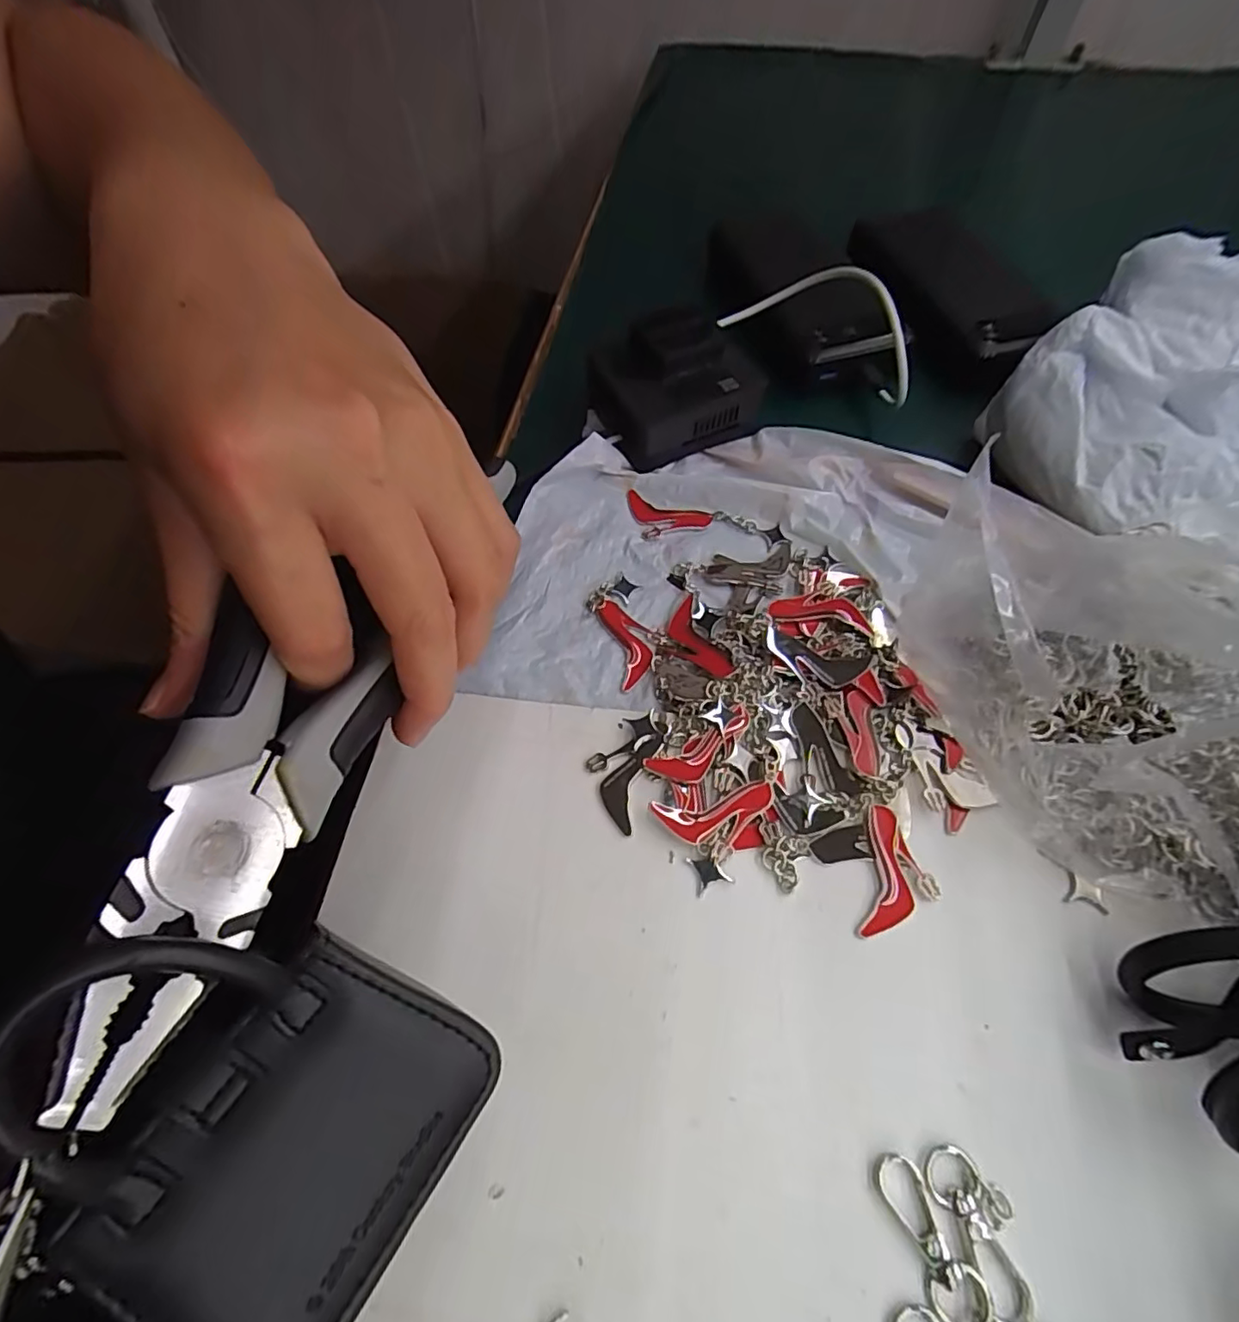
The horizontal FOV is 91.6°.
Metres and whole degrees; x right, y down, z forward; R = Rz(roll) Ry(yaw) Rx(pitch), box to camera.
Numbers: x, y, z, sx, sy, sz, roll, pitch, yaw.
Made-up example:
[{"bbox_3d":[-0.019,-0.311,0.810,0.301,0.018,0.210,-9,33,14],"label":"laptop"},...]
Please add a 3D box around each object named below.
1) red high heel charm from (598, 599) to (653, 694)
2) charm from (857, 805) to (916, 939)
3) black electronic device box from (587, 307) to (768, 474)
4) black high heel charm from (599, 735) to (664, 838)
[{"bbox_3d":[0.005,-0.009,0.274,0.019,0.004,0.045,-15,62,-6],"label":"red high heel charm"},{"bbox_3d":[0.099,0.077,0.220,0.018,0.004,0.046,12,62,9],"label":"charm"},{"bbox_3d":[0.029,-0.150,0.325,0.080,0.041,0.068,-25,63,-11],"label":"black electronic device box"},{"bbox_3d":[0.003,0.047,0.239,0.016,0.004,0.040,17,63,11],"label":"black high heel charm"}]

